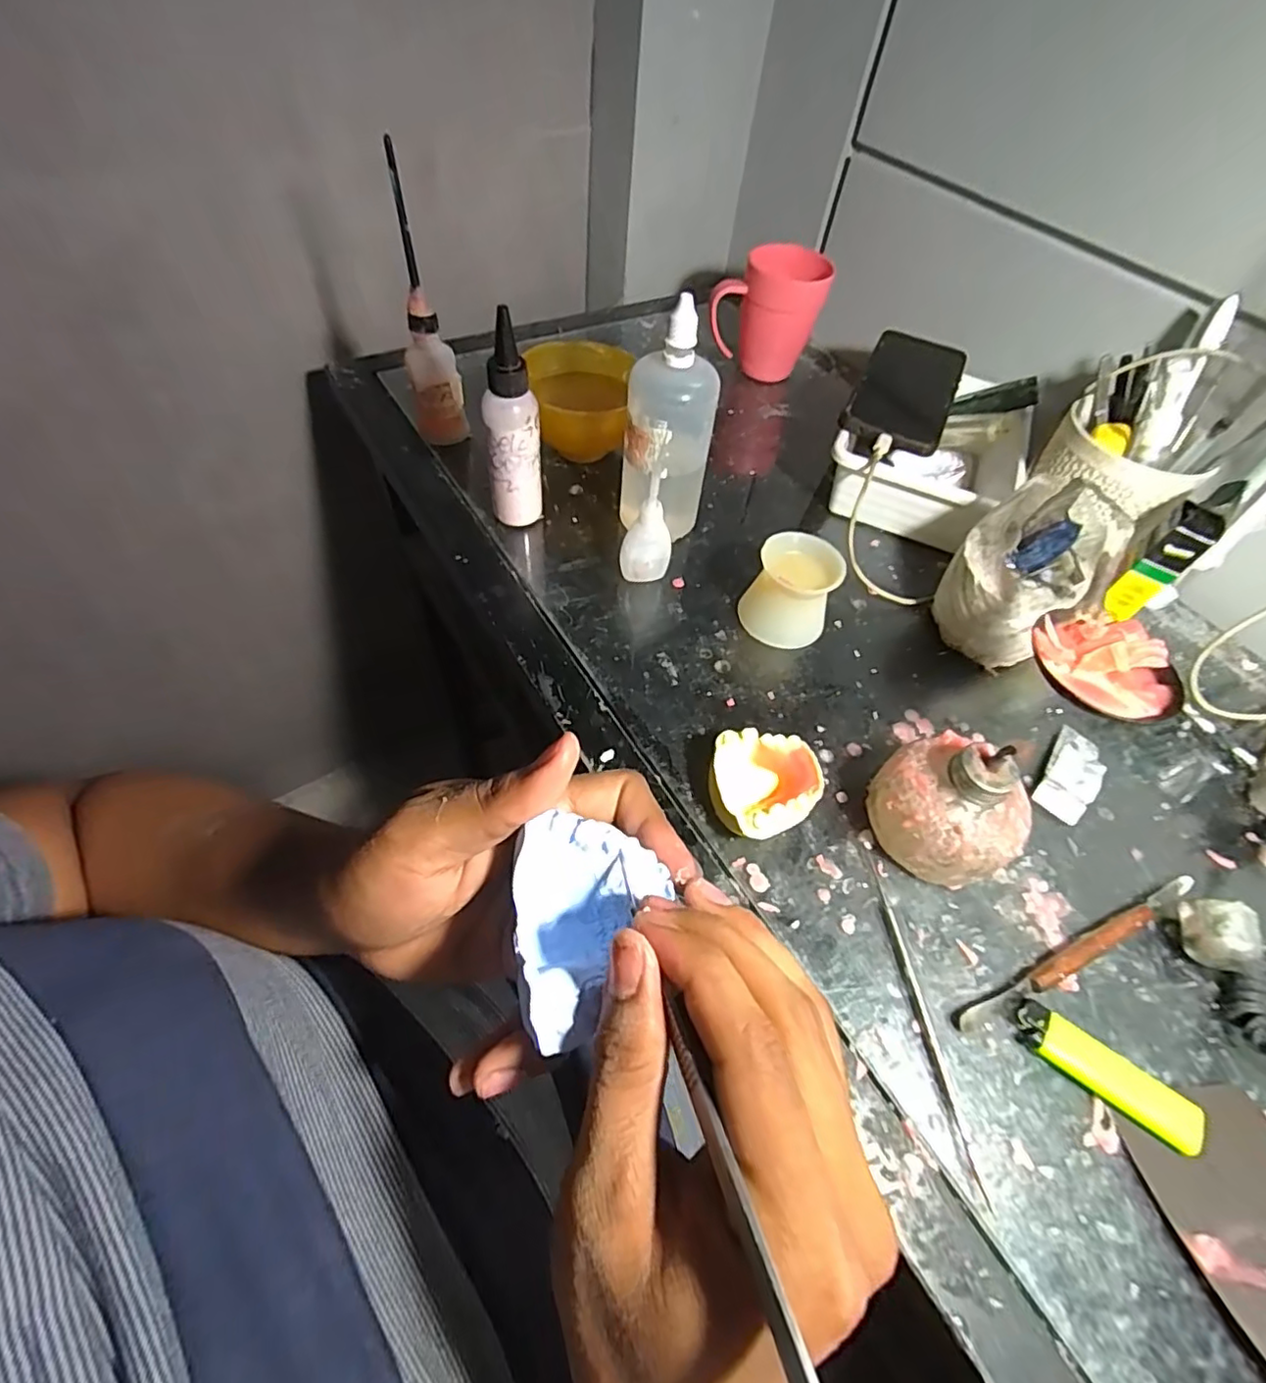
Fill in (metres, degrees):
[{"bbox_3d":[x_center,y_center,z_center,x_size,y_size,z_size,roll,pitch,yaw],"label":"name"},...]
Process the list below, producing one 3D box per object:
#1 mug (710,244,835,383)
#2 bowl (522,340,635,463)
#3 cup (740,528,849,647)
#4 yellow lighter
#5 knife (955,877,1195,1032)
[{"bbox_3d":[0.130,-0.362,0.598,0.094,0.111,0.074,23,57,10],"label":"mug"},{"bbox_3d":[-0.042,-0.240,0.522,0.089,0.068,0.096,-6,57,-9],"label":"bowl"},{"bbox_3d":[0.112,-0.071,0.427,0.057,0.058,0.054,2,56,-3],"label":"cup"},{"bbox_3d":[0.232,0.188,0.300,0.084,0.014,0.025,33,59,16],"label":"yellow lighter"},{"bbox_3d":[0.240,0.137,0.321,0.171,0.011,0.011,-19,60,-17],"label":"knife"}]

